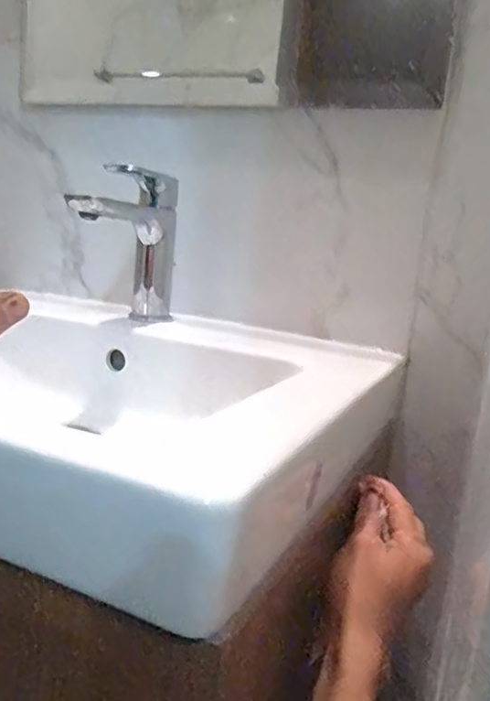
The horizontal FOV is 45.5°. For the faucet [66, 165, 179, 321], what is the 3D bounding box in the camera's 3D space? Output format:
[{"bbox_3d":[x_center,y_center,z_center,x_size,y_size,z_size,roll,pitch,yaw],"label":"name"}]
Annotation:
[{"bbox_3d":[-0.113,-0.103,0.589,0.050,0.153,0.156,8,11,14],"label":"faucet"}]

